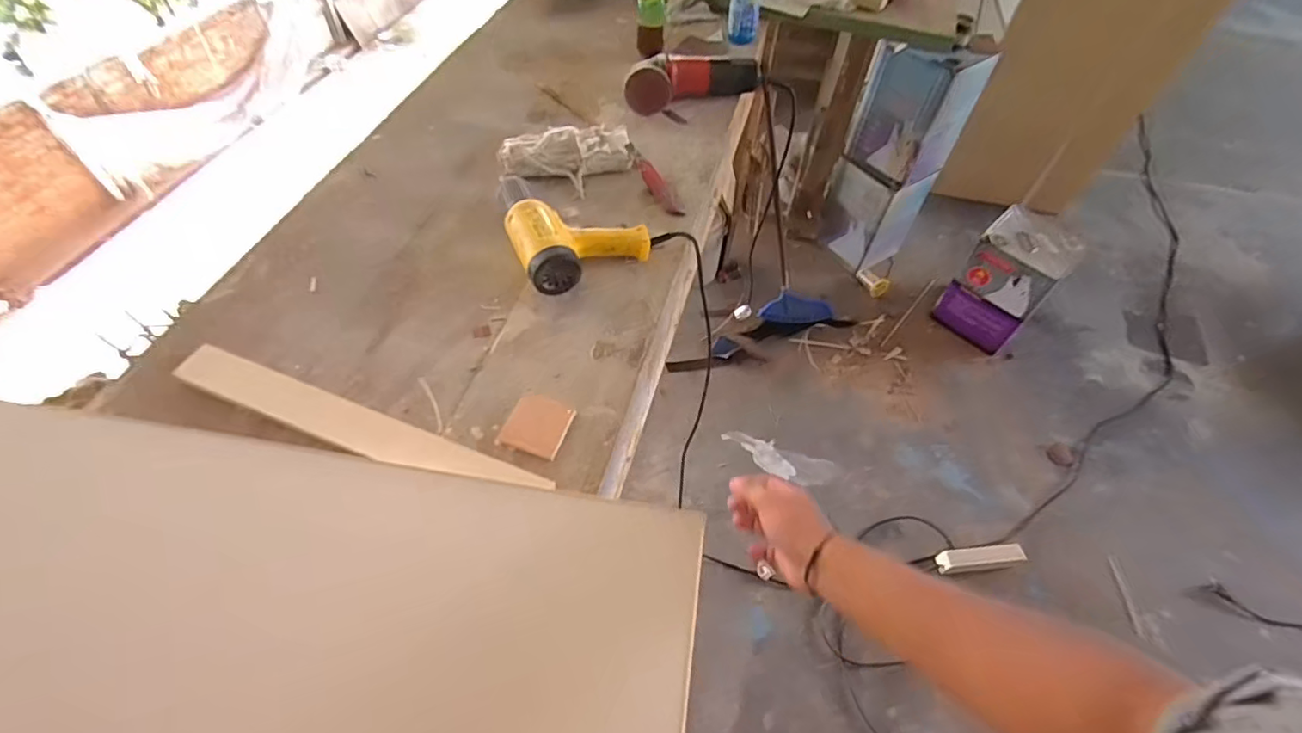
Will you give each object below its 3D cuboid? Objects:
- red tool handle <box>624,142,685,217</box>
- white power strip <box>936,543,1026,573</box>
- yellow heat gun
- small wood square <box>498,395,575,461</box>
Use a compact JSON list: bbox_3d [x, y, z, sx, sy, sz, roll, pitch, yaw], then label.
[{"bbox_3d":[0.004,-0.306,0.923,0.033,0.023,0.176,-18,57,-14],"label":"red tool handle"},{"bbox_3d":[0.801,0.465,1.365,0.191,0.041,0.051,-4,55,-6],"label":"white power strip"},{"bbox_3d":[-0.125,-0.222,0.830,0.179,0.071,0.231,-22,58,-16],"label":"yellow heat gun"},{"bbox_3d":[-0.133,0.070,0.664,0.072,0.010,0.073,18,56,11],"label":"small wood square"}]

